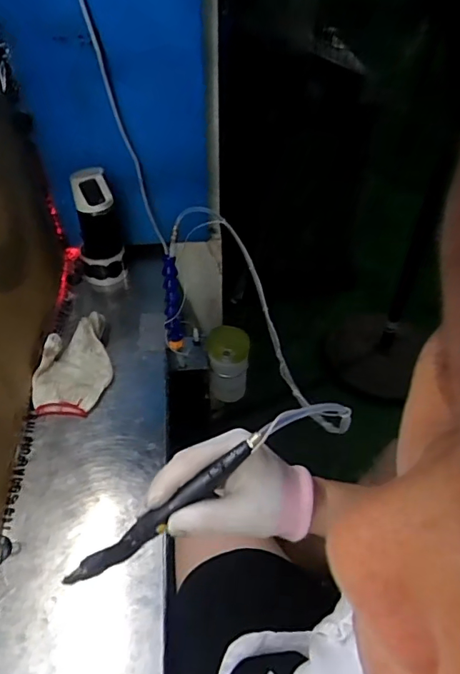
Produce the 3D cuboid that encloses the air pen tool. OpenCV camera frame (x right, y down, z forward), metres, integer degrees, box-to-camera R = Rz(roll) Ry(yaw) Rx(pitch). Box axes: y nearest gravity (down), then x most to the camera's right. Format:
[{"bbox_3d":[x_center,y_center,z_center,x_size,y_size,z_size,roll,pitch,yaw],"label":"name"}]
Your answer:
[{"bbox_3d":[-0.043,0.117,0.335,0.156,0.022,0.011,-38,51,-1],"label":"air pen tool"}]

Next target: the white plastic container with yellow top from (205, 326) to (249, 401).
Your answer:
[{"bbox_3d":[-0.004,0.052,0.918,0.076,0.129,0.072,-1,43,-2],"label":"white plastic container with yellow top"}]

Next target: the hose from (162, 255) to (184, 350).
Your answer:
[{"bbox_3d":[-0.091,-0.052,0.794,0.028,0.152,0.025,-2,22,-1],"label":"hose"}]

